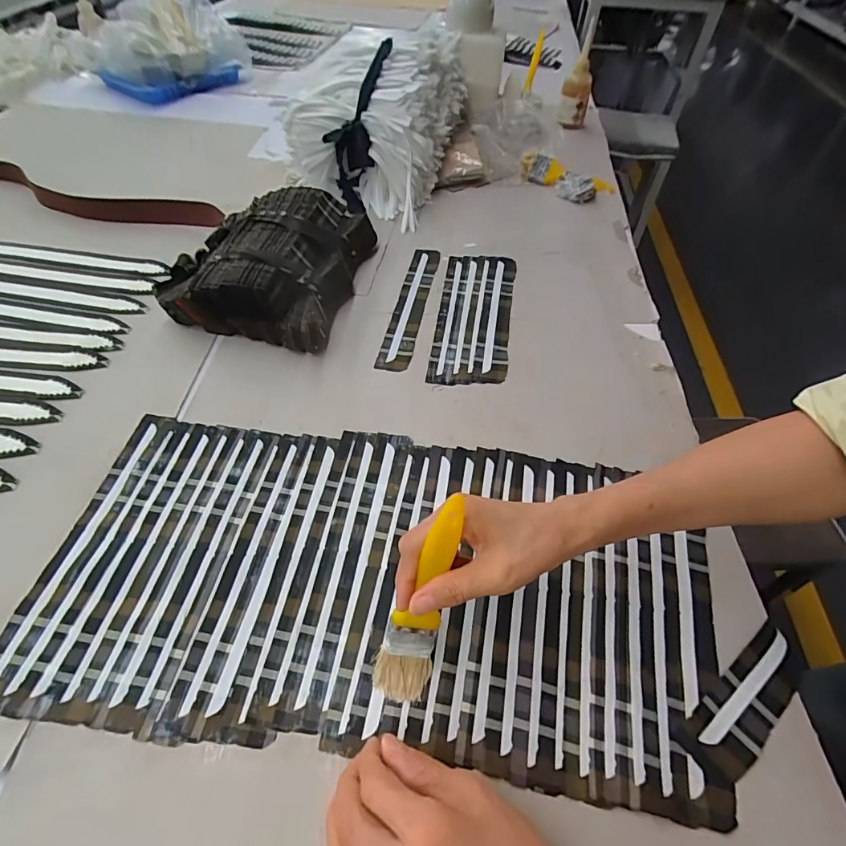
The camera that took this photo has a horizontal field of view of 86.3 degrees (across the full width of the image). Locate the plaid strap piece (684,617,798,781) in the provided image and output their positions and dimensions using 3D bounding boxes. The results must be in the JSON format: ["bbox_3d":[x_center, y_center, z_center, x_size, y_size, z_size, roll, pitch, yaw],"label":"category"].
[{"bbox_3d":[0.240,0.195,0.329,0.120,0.004,0.039,-31,58,-24],"label":"plaid strap piece"}]

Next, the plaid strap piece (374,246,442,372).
[{"bbox_3d":[-0.016,-0.167,0.621,0.041,0.006,0.261,7,50,7],"label":"plaid strap piece"}]

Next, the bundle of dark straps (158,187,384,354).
[{"bbox_3d":[-0.203,-0.225,0.613,0.217,0.074,0.278,9,52,6],"label":"bundle of dark straps"}]

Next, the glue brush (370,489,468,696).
[{"bbox_3d":[-0.001,0.121,0.307,0.038,0.174,0.021,20,26,15],"label":"glue brush"}]

